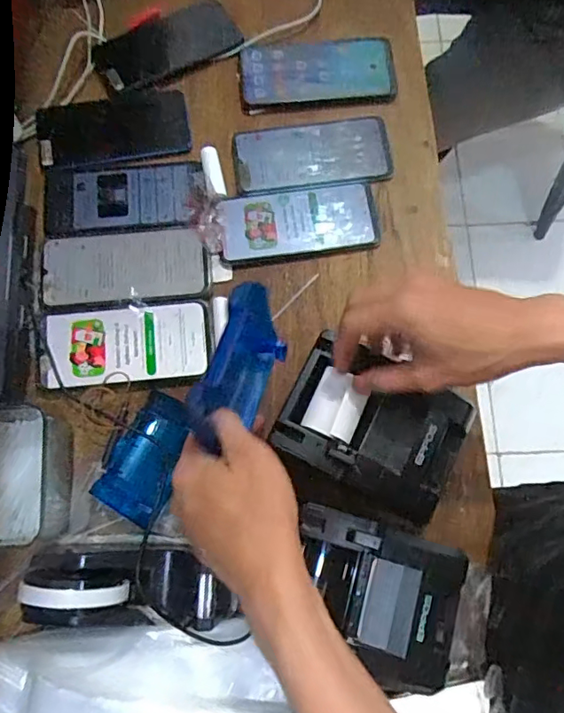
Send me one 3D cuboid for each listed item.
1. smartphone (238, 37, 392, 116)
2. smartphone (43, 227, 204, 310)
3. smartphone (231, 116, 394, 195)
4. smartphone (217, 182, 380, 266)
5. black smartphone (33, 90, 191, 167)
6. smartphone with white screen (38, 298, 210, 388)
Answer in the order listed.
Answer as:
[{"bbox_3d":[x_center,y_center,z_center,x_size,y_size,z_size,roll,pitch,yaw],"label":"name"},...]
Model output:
[{"bbox_3d":[0.039,-0.321,0.607,0.175,0.010,0.088,-8,75,-1],"label":"smartphone"},{"bbox_3d":[-0.161,-0.096,0.545,0.166,0.012,0.084,-4,75,0],"label":"smartphone"},{"bbox_3d":[0.034,-0.218,0.582,0.169,0.009,0.081,-10,75,-1],"label":"smartphone"},{"bbox_3d":[0.017,-0.142,0.560,0.160,0.016,0.077,-8,75,-1],"label":"smartphone"},{"bbox_3d":[-0.182,-0.249,0.582,0.158,0.009,0.076,-11,75,-2],"label":"black smartphone"},{"bbox_3d":[-0.154,-0.012,0.524,0.162,0.008,0.080,-6,75,0],"label":"smartphone with white screen"}]

